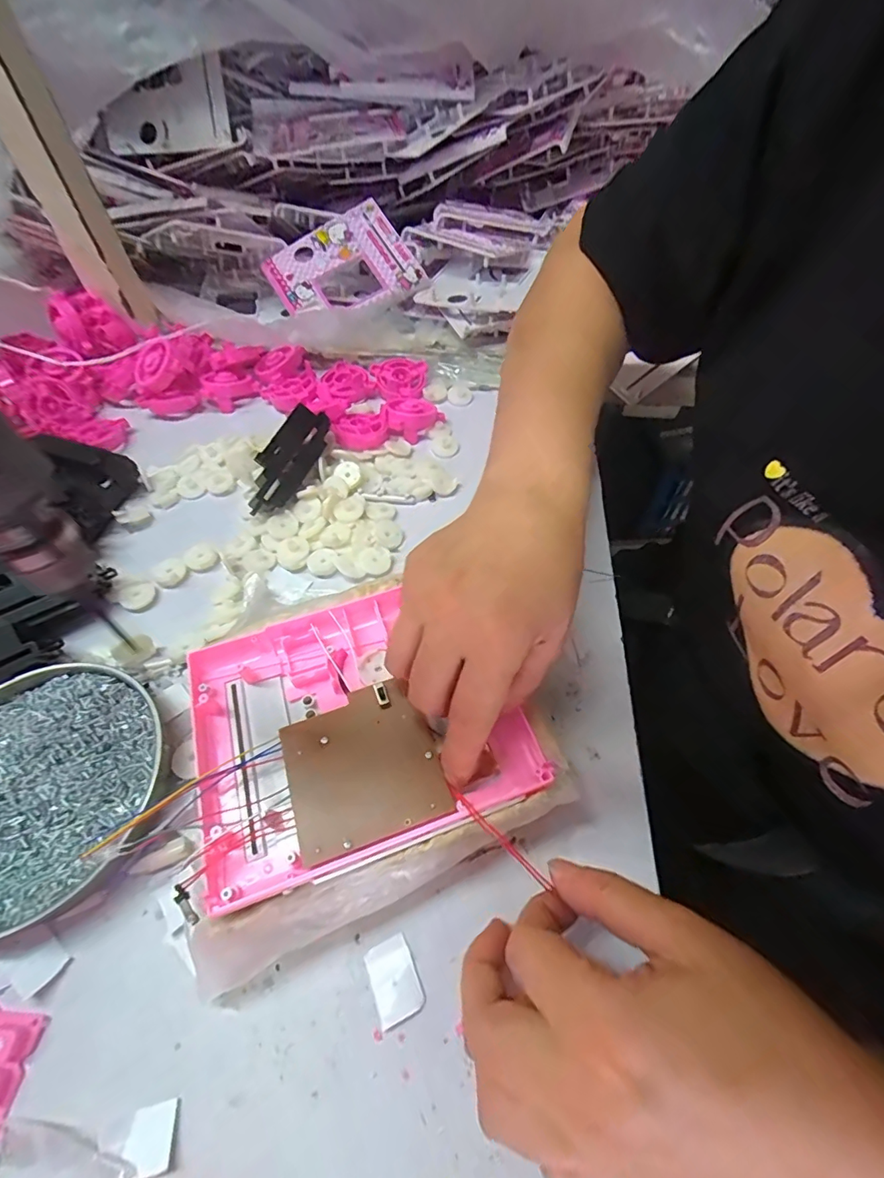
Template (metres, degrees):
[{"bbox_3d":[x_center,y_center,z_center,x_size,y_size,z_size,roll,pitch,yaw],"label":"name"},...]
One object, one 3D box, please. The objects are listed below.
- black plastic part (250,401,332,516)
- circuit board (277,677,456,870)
[{"bbox_3d":[-0.125,-0.104,0.391,0.028,0.030,0.095,19,72,14],"label":"black plastic part"},{"bbox_3d":[-0.040,0.087,0.243,0.071,0.009,0.070,-18,56,-11],"label":"circuit board"}]

